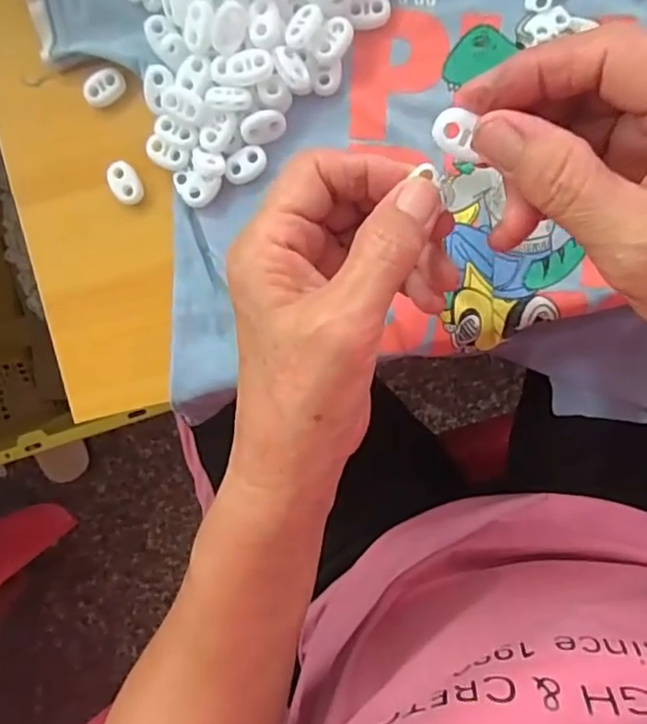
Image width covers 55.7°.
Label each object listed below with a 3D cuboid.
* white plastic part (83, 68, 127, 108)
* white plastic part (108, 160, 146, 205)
[{"bbox_3d":[-0.112,-0.141,0.314,0.022,0.006,0.015,-37,91,8],"label":"white plastic part"},{"bbox_3d":[-0.103,-0.093,0.318,0.015,0.008,0.021,-31,92,8],"label":"white plastic part"}]

